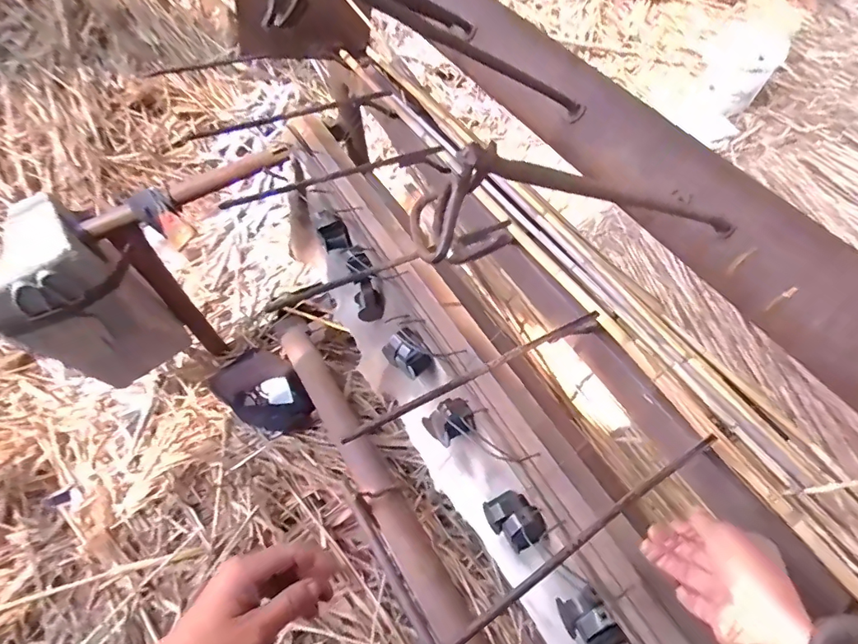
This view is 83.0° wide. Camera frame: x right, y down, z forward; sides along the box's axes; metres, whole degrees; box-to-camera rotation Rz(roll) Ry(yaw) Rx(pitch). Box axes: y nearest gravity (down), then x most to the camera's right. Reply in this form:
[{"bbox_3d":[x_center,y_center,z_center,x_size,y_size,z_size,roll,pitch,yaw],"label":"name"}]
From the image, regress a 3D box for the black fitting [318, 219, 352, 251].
[{"bbox_3d":[-0.173,-0.161,0.902,0.049,0.048,0.042,-18,58,-10],"label":"black fitting"}]

